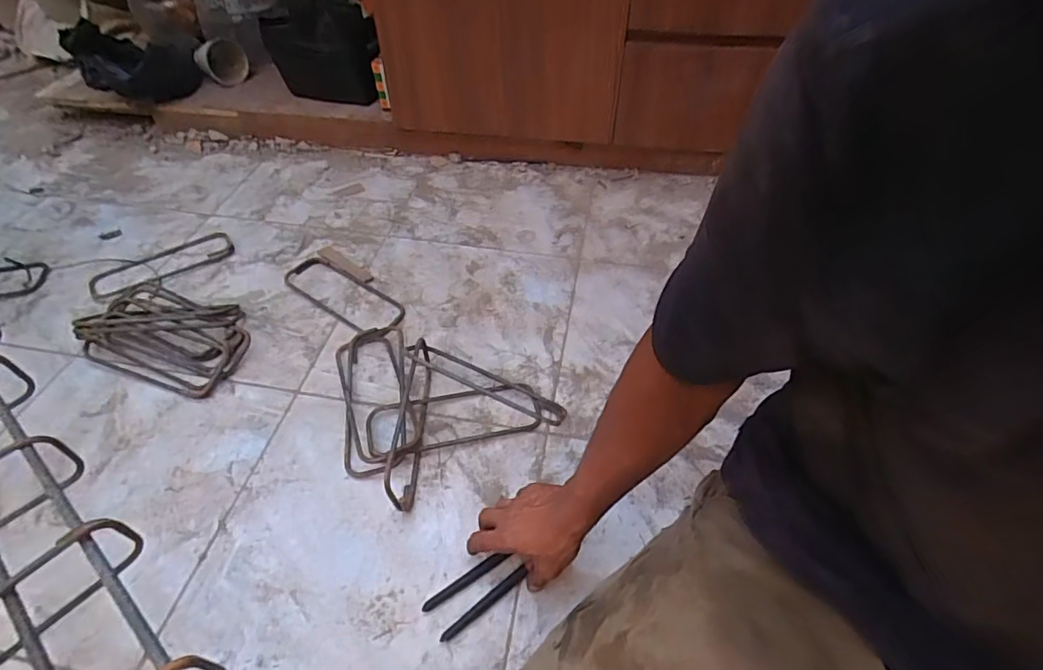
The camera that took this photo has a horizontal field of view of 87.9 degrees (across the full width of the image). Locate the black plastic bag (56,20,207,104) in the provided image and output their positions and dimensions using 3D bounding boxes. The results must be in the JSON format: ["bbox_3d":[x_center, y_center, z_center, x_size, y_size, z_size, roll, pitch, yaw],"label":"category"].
[{"bbox_3d":[-0.884,-0.621,1.238,0.266,0.153,0.078,-15,50,-13],"label":"black plastic bag"}]

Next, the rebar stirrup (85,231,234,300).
[{"bbox_3d":[-0.688,-0.134,1.045,0.249,0.009,0.106,-29,49,-28],"label":"rebar stirrup"}]

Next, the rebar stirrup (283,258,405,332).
[{"bbox_3d":[-0.330,-0.075,1.000,0.265,0.015,0.101,29,50,25],"label":"rebar stirrup"}]

